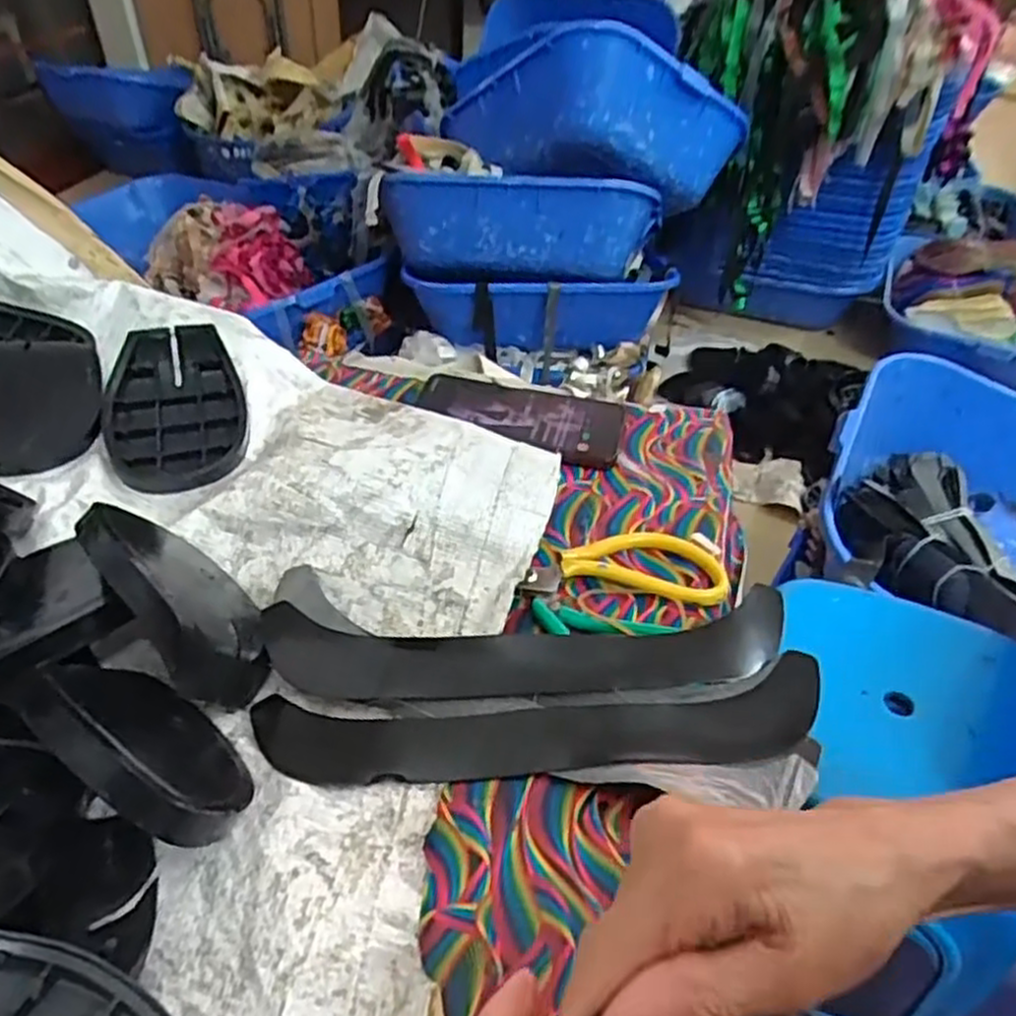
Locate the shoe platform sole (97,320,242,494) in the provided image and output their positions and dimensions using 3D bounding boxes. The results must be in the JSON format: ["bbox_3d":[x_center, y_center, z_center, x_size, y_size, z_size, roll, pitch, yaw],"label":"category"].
[{"bbox_3d":[-0.225,-0.066,0.513,0.085,0.025,0.121,-7,61,-17],"label":"shoe platform sole"}]

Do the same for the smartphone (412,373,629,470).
[{"bbox_3d":[0.006,-0.071,0.587,0.160,0.010,0.074,12,43,11],"label":"smartphone"}]

